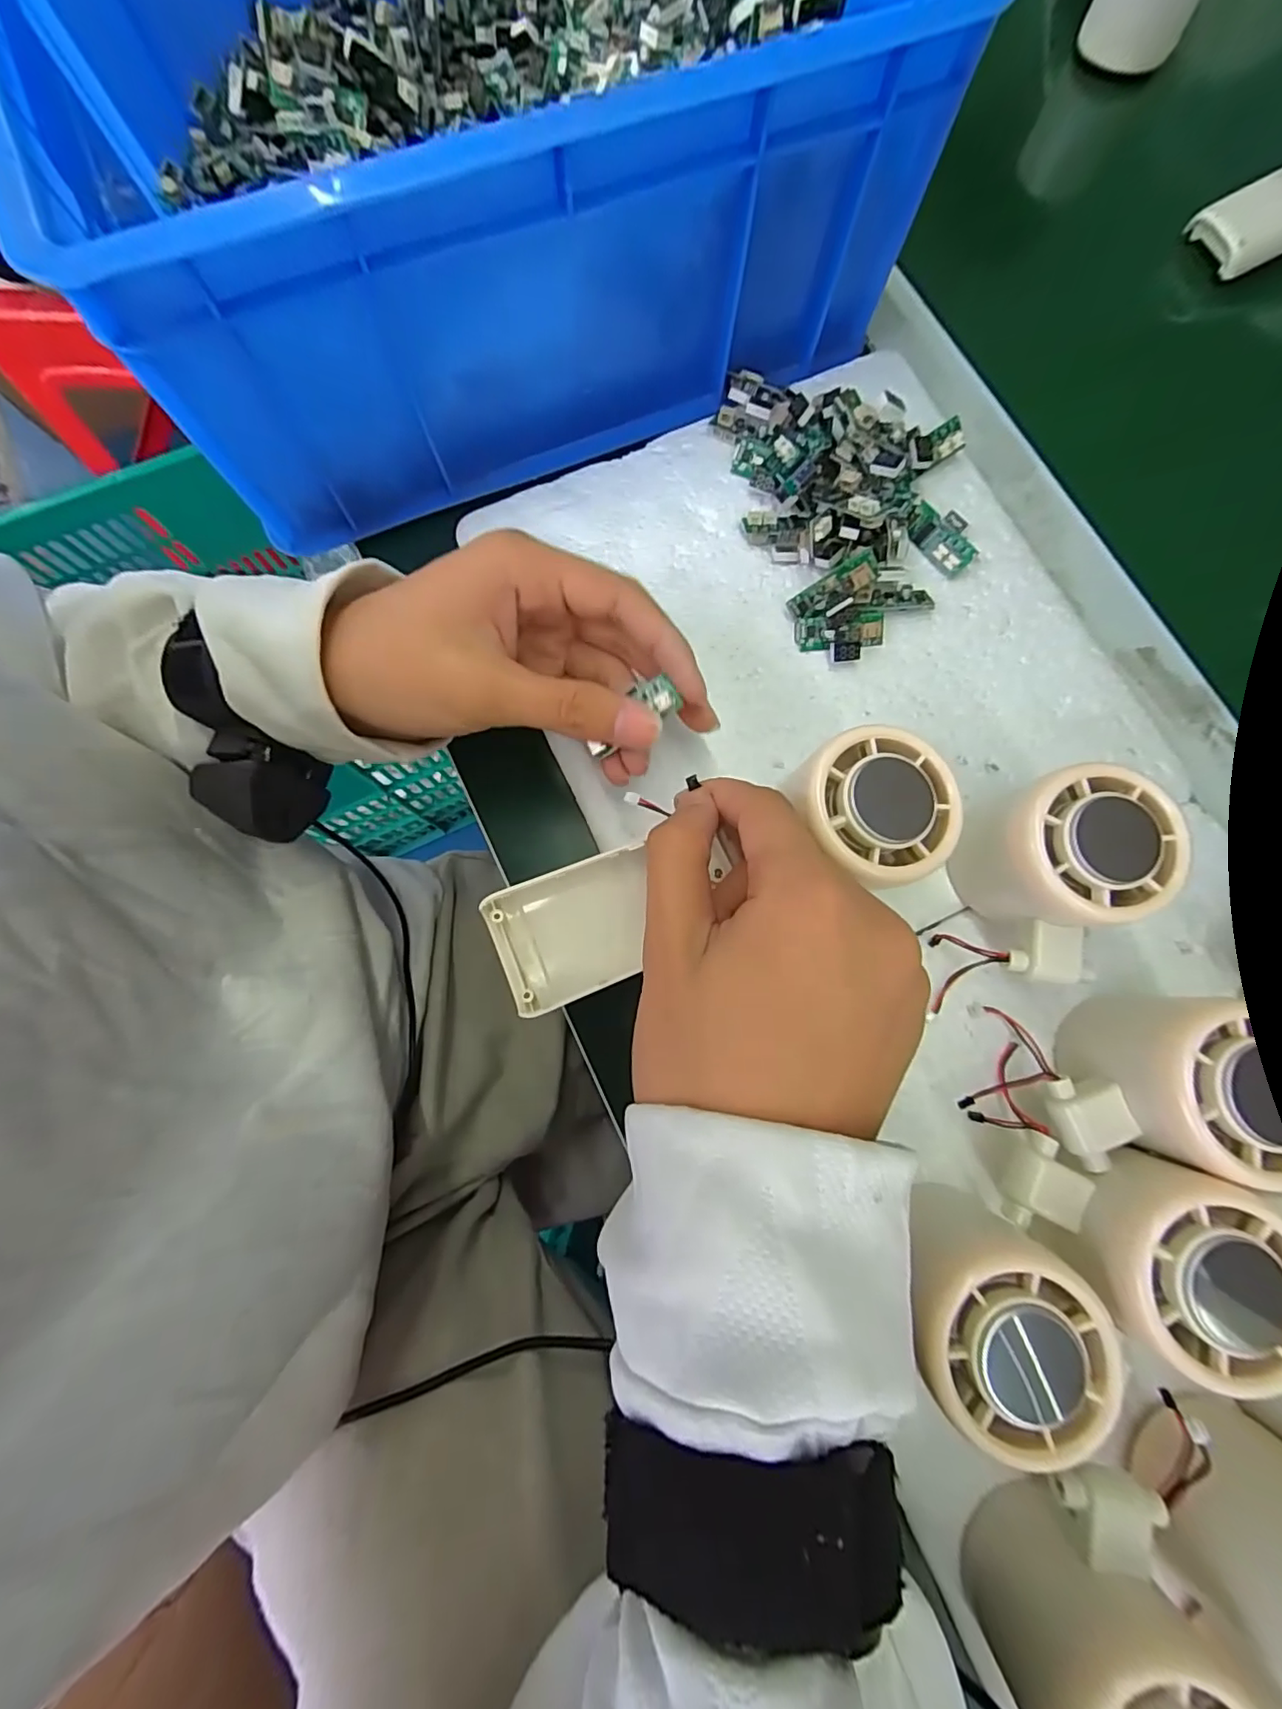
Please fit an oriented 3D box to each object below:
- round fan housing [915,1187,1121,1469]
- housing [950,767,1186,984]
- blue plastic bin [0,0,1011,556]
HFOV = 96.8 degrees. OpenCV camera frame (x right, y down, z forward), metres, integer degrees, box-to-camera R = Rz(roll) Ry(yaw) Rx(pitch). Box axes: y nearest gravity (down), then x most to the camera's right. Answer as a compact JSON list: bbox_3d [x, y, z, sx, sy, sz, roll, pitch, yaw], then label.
[{"bbox_3d":[0.110,0.147,0.187,0.051,0.054,0.056,0,79,0],"label":"round fan housing"},{"bbox_3d":[0.157,0.008,0.215,0.055,0.056,0.072,-15,79,-3],"label":"housing"},{"bbox_3d":[-0.069,-0.328,0.250,0.323,0.121,0.254,-19,79,-4],"label":"blue plastic bin"}]

